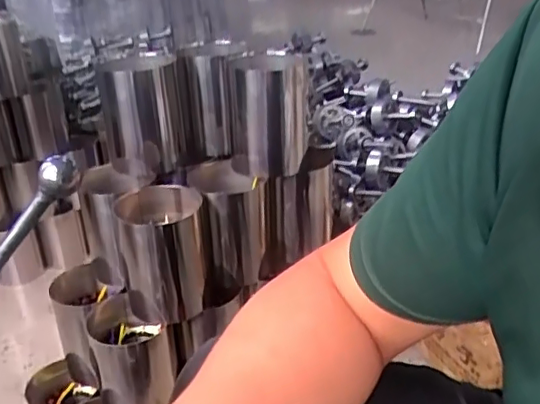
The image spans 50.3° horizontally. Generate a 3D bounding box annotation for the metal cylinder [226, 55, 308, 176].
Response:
[{"bbox_3d":[-0.001,-0.135,0.886,0.111,0.162,0.097,-2,27,1],"label":"metal cylinder"}]

